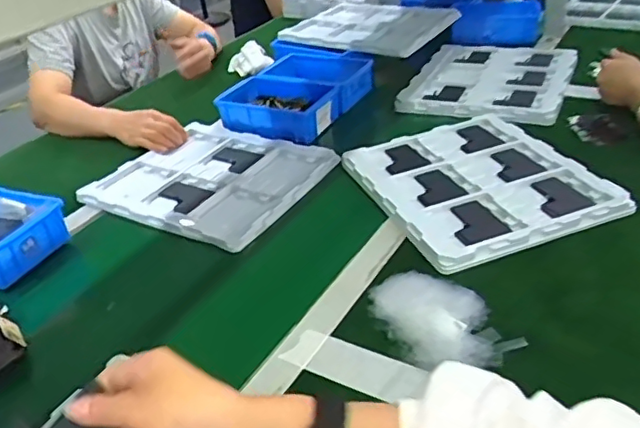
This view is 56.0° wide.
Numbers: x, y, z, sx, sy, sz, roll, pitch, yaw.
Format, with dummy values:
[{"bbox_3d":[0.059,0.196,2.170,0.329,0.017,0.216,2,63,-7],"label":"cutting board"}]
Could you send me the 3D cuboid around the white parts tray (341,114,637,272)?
[{"bbox_3d":[0.217,-0.054,0.860,0.278,0.035,0.330,-16,33,-15],"label":"white parts tray"}]

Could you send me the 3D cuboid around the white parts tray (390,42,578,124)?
[{"bbox_3d":[0.328,-0.269,1.178,0.297,0.039,0.339,10,35,24],"label":"white parts tray"}]

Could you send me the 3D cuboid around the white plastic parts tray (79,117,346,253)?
[{"bbox_3d":[-0.170,-0.059,0.952,0.322,0.027,0.276,16,38,30],"label":"white plastic parts tray"}]

